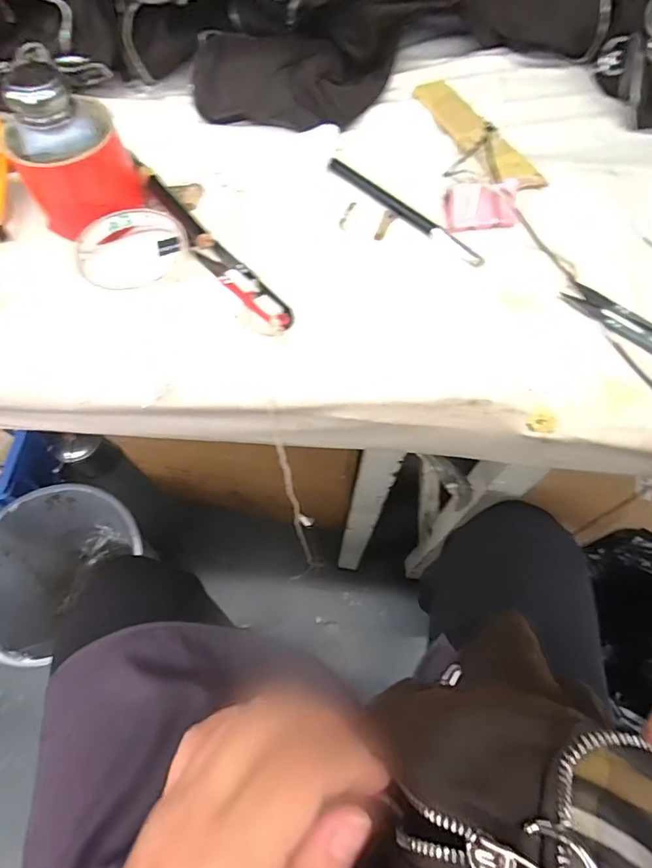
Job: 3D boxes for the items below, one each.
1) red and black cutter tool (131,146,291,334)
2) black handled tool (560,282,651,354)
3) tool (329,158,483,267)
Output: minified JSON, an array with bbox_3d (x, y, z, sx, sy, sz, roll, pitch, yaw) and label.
[{"bbox_3d":[-0.095,-0.150,0.377,0.023,0.018,0.215,-36,70,-16],"label":"red and black cutter tool"},{"bbox_3d":[0.211,-0.073,0.343,0.097,0.005,0.023,41,71,17],"label":"black handled tool"},{"bbox_3d":[0.060,-0.176,0.390,0.014,0.007,0.153,-41,72,-17],"label":"tool"}]

